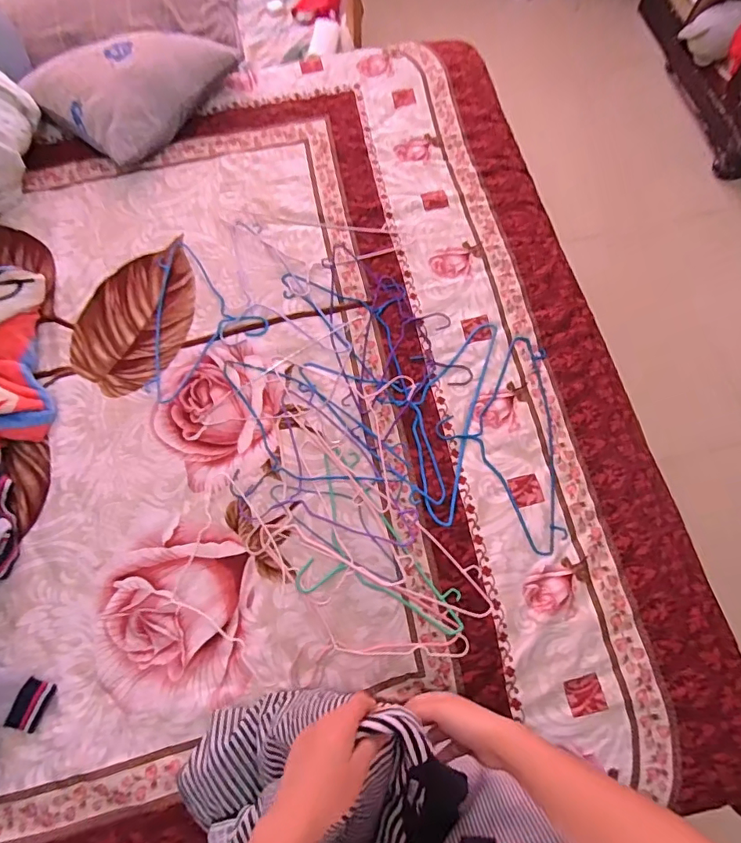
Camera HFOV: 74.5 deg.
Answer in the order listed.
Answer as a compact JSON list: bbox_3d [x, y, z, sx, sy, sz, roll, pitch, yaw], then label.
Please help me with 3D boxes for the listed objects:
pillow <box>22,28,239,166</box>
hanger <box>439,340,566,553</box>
[{"bbox_3d":[-0.583,-0.840,1.187,0.336,0.104,0.411,31,74,10],"label":"pillow"},{"bbox_3d":[0.246,0.032,0.944,0.221,0.019,0.431,1,71,1],"label":"hanger"}]

